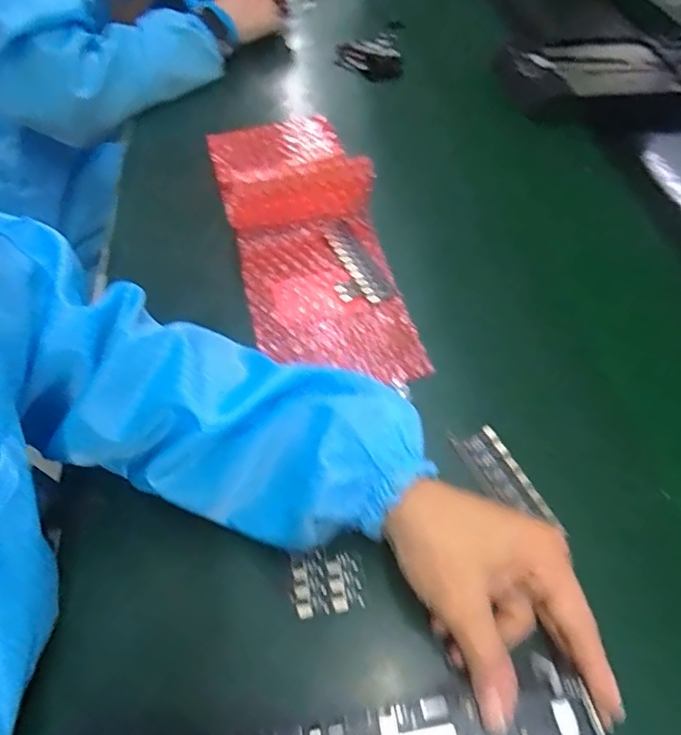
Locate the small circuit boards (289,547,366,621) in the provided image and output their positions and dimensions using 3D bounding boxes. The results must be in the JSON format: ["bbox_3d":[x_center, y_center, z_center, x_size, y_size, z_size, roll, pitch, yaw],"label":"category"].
[{"bbox_3d":[-0.009,0.124,0.320,0.039,0.009,0.034,-8,53,-6],"label":"small circuit boards"}]

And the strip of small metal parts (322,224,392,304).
[{"bbox_3d":[0.006,-0.087,0.474,0.040,0.007,0.095,-21,55,-15],"label":"strip of small metal parts"}]

